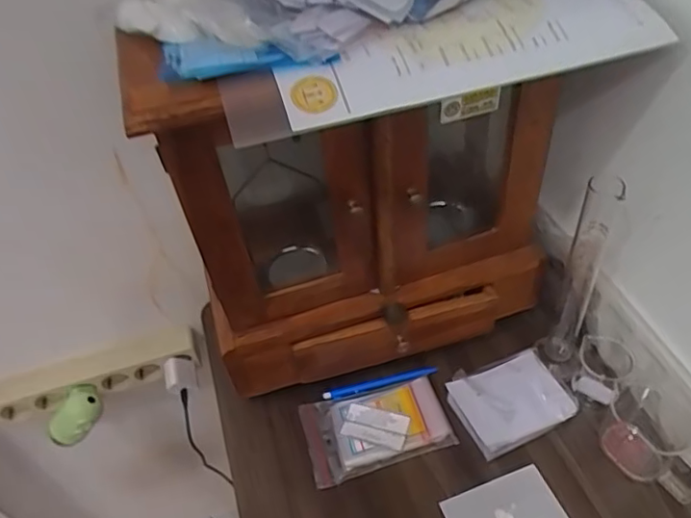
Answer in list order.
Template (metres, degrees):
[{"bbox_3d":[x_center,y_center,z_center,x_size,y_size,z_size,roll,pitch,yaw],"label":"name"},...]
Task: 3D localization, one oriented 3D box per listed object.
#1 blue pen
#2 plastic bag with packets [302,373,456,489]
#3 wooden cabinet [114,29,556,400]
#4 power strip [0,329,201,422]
[{"bbox_3d":[0.042,0.149,0.682,0.137,0.005,0.014,-13,45,-5],"label":"blue pen"},{"bbox_3d":[0.034,0.186,0.637,0.157,0.014,0.095,-14,45,-6],"label":"plastic bag with packets"},{"bbox_3d":[0.021,-0.065,0.593,0.356,0.369,0.169,-14,45,-6],"label":"wooden cabinet"},{"bbox_3d":[-0.357,0.168,0.808,0.289,0.062,0.029,-17,45,-9],"label":"power strip"}]

